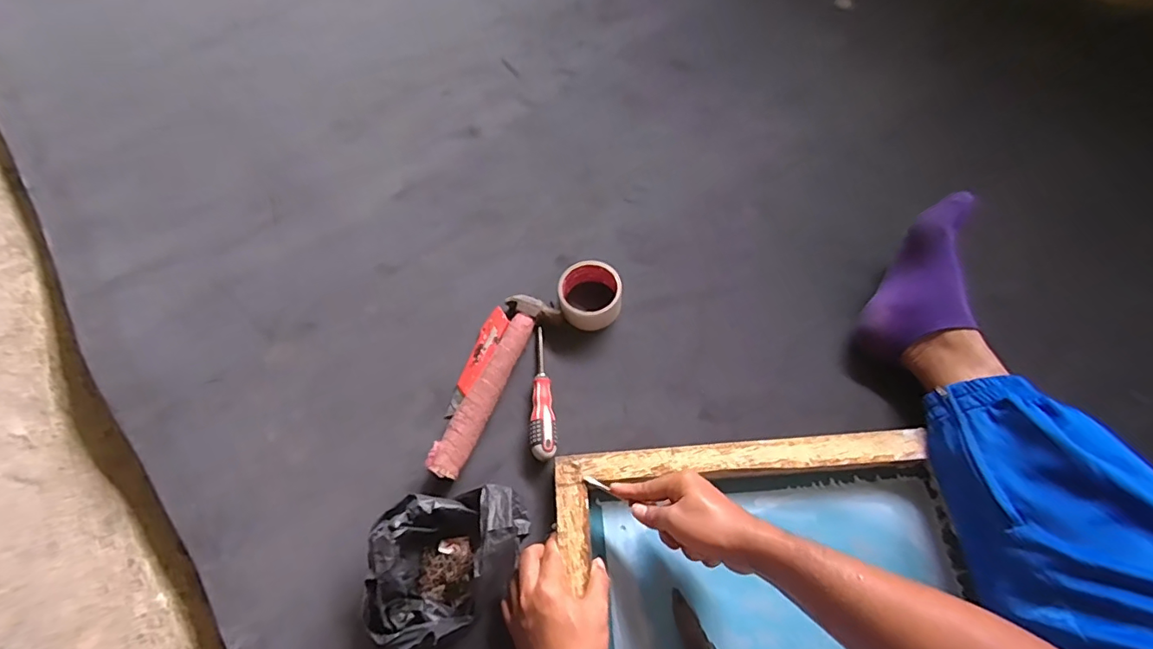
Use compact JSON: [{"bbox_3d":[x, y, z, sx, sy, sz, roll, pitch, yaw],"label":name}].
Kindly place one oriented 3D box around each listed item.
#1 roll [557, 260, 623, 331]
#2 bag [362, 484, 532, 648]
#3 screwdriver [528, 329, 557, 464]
[{"bbox_3d":[0.019,-0.041,0.713,0.085,0.048,0.083,-1,63,2],"label":"roll"},{"bbox_3d":[-0.134,0.251,0.541,0.169,0.108,0.141,-6,63,0],"label":"bag"},{"bbox_3d":[-0.045,0.086,0.670,0.033,0.029,0.181,-4,63,1],"label":"screwdriver"}]

